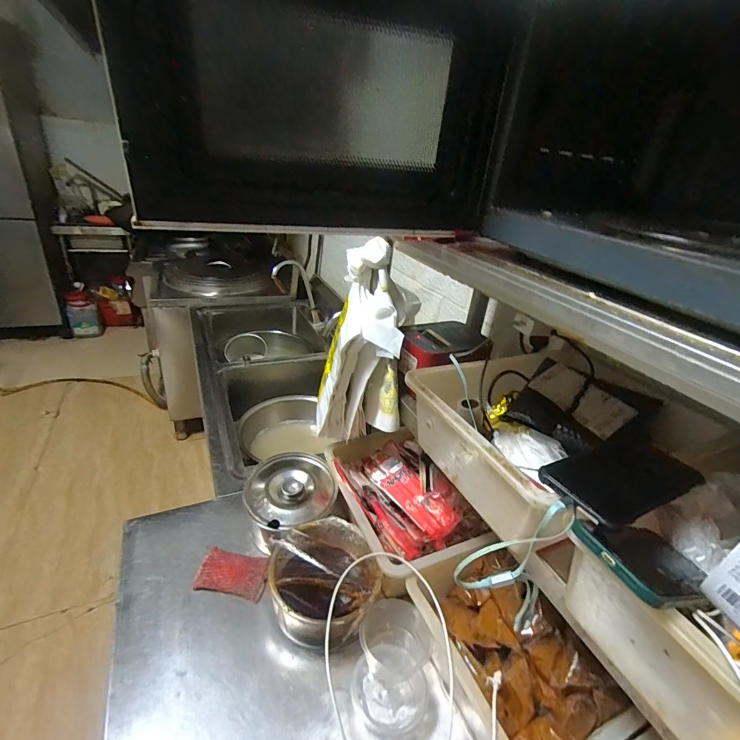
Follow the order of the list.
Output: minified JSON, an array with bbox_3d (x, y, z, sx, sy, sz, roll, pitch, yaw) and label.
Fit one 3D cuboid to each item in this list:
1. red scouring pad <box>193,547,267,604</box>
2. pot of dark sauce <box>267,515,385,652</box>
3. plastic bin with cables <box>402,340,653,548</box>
[{"bbox_3d":[-0.241,0.356,0.699,0.117,0.025,0.074,8,29,1],"label":"red scouring pad"},{"bbox_3d":[-0.077,0.343,0.646,0.162,0.103,0.177,6,29,-3],"label":"pot of dark sauce"},{"bbox_3d":[0.239,0.089,0.571,0.339,0.112,0.271,-9,33,-27],"label":"plastic bin with cables"}]

